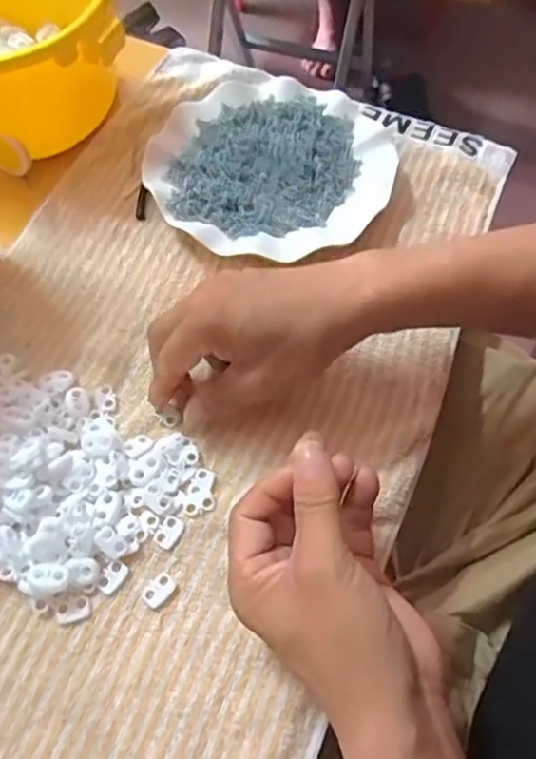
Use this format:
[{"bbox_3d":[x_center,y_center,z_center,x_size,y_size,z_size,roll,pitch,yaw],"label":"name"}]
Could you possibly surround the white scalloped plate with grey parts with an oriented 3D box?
[{"bbox_3d":[0.002,-0.165,0.489,0.175,0.023,0.181,0,61,-1],"label":"white scalloped plate with grey parts"}]

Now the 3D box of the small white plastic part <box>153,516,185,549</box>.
[{"bbox_3d":[-0.057,0.088,0.364,0.013,0.004,0.018,25,64,12],"label":"small white plastic part"}]

